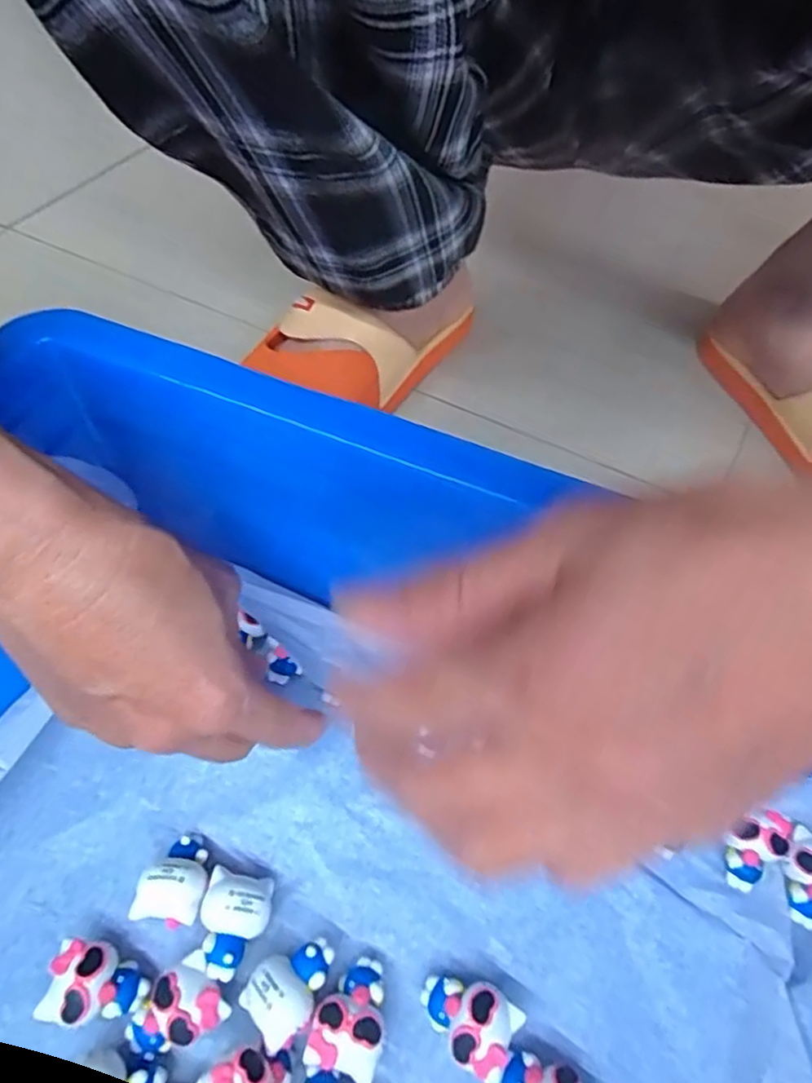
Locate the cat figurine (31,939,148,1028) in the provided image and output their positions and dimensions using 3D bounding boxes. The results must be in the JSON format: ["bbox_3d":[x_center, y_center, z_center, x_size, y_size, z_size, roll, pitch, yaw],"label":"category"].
[{"bbox_3d":[-0.113,0.163,0.239,0.033,0.021,0.025,6,55,4],"label":"cat figurine"}]

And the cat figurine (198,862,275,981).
[{"bbox_3d":[-0.066,0.147,0.250,0.024,0.021,0.035,7,55,5],"label":"cat figurine"}]

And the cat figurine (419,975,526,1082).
[{"bbox_3d":[0.022,0.172,0.234,0.034,0.020,0.025,26,59,17],"label":"cat figurine"}]

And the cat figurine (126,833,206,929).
[{"bbox_3d":[-0.090,0.134,0.259,0.024,0.020,0.033,10,55,7],"label":"cat figurine"}]

